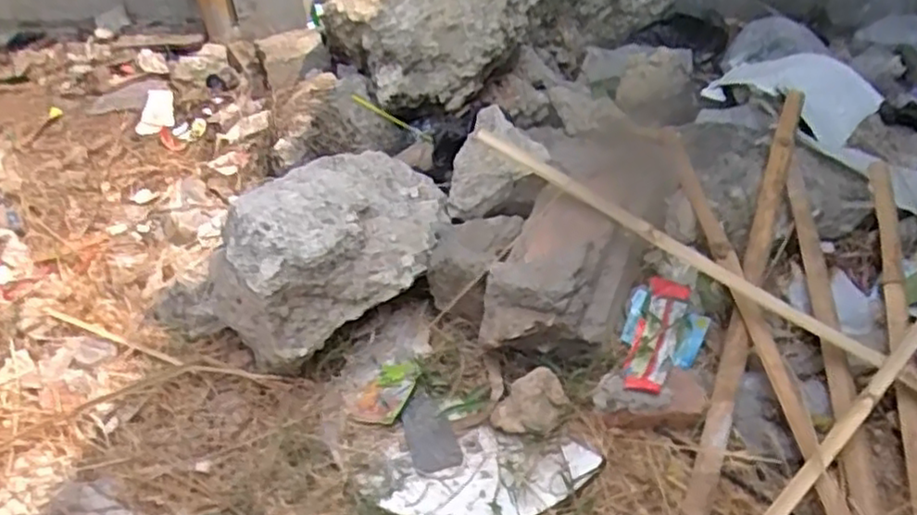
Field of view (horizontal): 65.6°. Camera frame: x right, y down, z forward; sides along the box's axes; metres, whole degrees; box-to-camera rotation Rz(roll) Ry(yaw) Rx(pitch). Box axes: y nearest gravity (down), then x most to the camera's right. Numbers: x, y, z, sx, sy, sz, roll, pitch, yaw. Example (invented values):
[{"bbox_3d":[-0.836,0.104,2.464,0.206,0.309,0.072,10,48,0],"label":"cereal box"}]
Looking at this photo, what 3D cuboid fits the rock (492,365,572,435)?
[{"bbox_3d":[0.090,0.190,0.898,0.095,0.042,0.072,-18,43,-15],"label":"rock"}]

